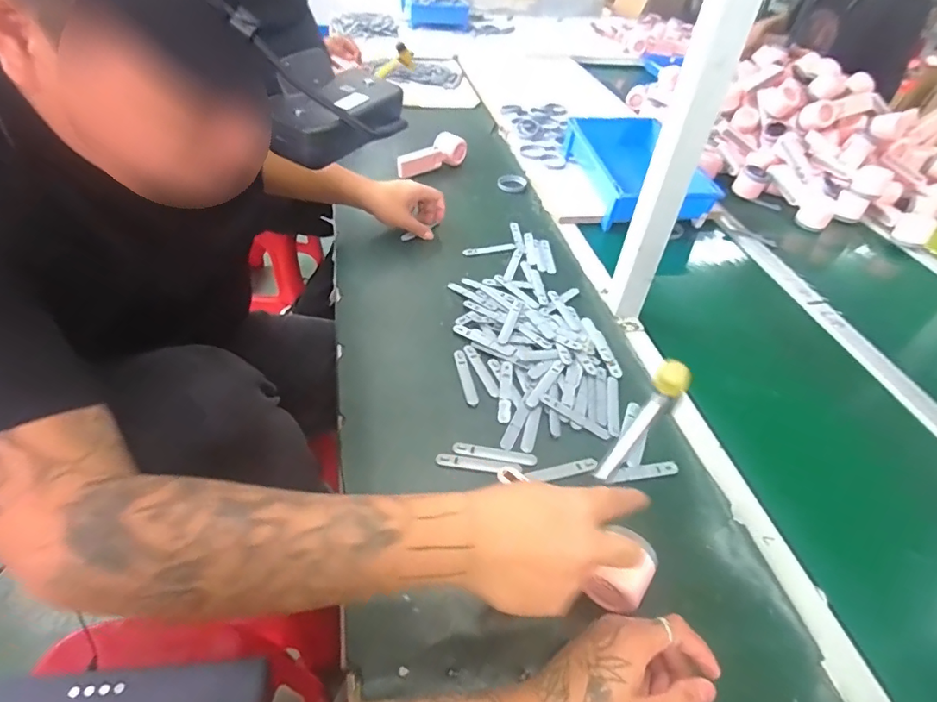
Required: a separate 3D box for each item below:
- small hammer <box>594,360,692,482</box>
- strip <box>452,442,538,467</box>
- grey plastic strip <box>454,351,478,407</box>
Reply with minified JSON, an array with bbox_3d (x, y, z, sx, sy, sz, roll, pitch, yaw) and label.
[{"bbox_3d":[0.142,0.059,0.415,0.025,0.023,0.113,34,81,25],"label":"small hammer"},{"bbox_3d":[0.030,0.117,0.577,0.093,0.004,0.015,10,54,3],"label":"strip"},{"bbox_3d":[-0.003,0.033,0.660,0.014,0.004,0.094,-6,46,-12],"label":"grey plastic strip"}]

